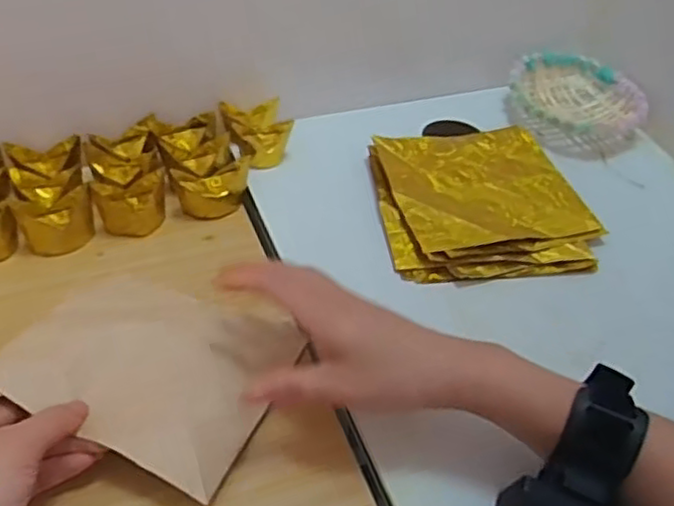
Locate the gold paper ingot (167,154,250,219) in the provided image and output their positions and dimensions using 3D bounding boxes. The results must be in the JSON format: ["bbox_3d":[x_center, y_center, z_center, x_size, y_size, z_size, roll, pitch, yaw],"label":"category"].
[{"bbox_3d":[-0.098,-0.052,0.546,0.060,0.036,0.042,-10,47,-13],"label":"gold paper ingot"}]

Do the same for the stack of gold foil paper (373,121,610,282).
[{"bbox_3d":[0.113,-0.043,0.557,0.160,0.024,0.165,-7,46,-11],"label":"stack of gold foil paper"}]

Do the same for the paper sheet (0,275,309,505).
[{"bbox_3d":[-0.110,0.062,0.418,0.144,0.034,0.130,19,47,14],"label":"paper sheet"}]

